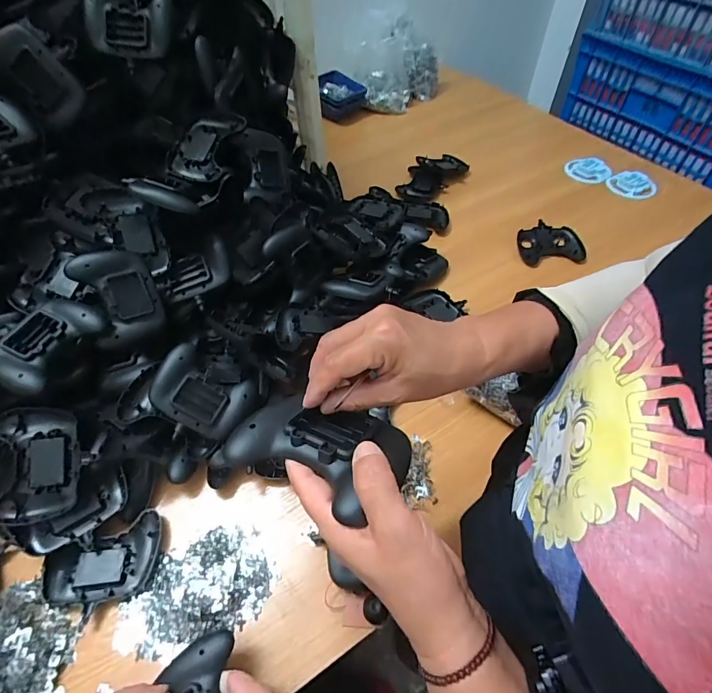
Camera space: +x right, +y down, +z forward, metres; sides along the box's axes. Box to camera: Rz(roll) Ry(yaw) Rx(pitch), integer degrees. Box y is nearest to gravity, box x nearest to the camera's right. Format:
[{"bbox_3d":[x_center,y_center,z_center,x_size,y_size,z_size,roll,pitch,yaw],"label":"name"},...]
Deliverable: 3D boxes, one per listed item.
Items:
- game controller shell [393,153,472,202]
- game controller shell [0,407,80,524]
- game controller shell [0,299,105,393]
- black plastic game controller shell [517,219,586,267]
[{"bbox_3d":[0.178,-0.412,0.979,0.111,0.038,0.213,38,61,25],"label":"game controller shell"},{"bbox_3d":[-0.371,0.138,0.485,0.092,0.036,0.123,-7,82,-11],"label":"game controller shell"},{"bbox_3d":[-0.376,-0.006,0.491,0.078,0.031,0.120,20,55,15],"label":"game controller shell"},{"bbox_3d":[0.385,-0.206,0.818,0.117,0.026,0.114,-1,52,-1],"label":"black plastic game controller shell"}]

